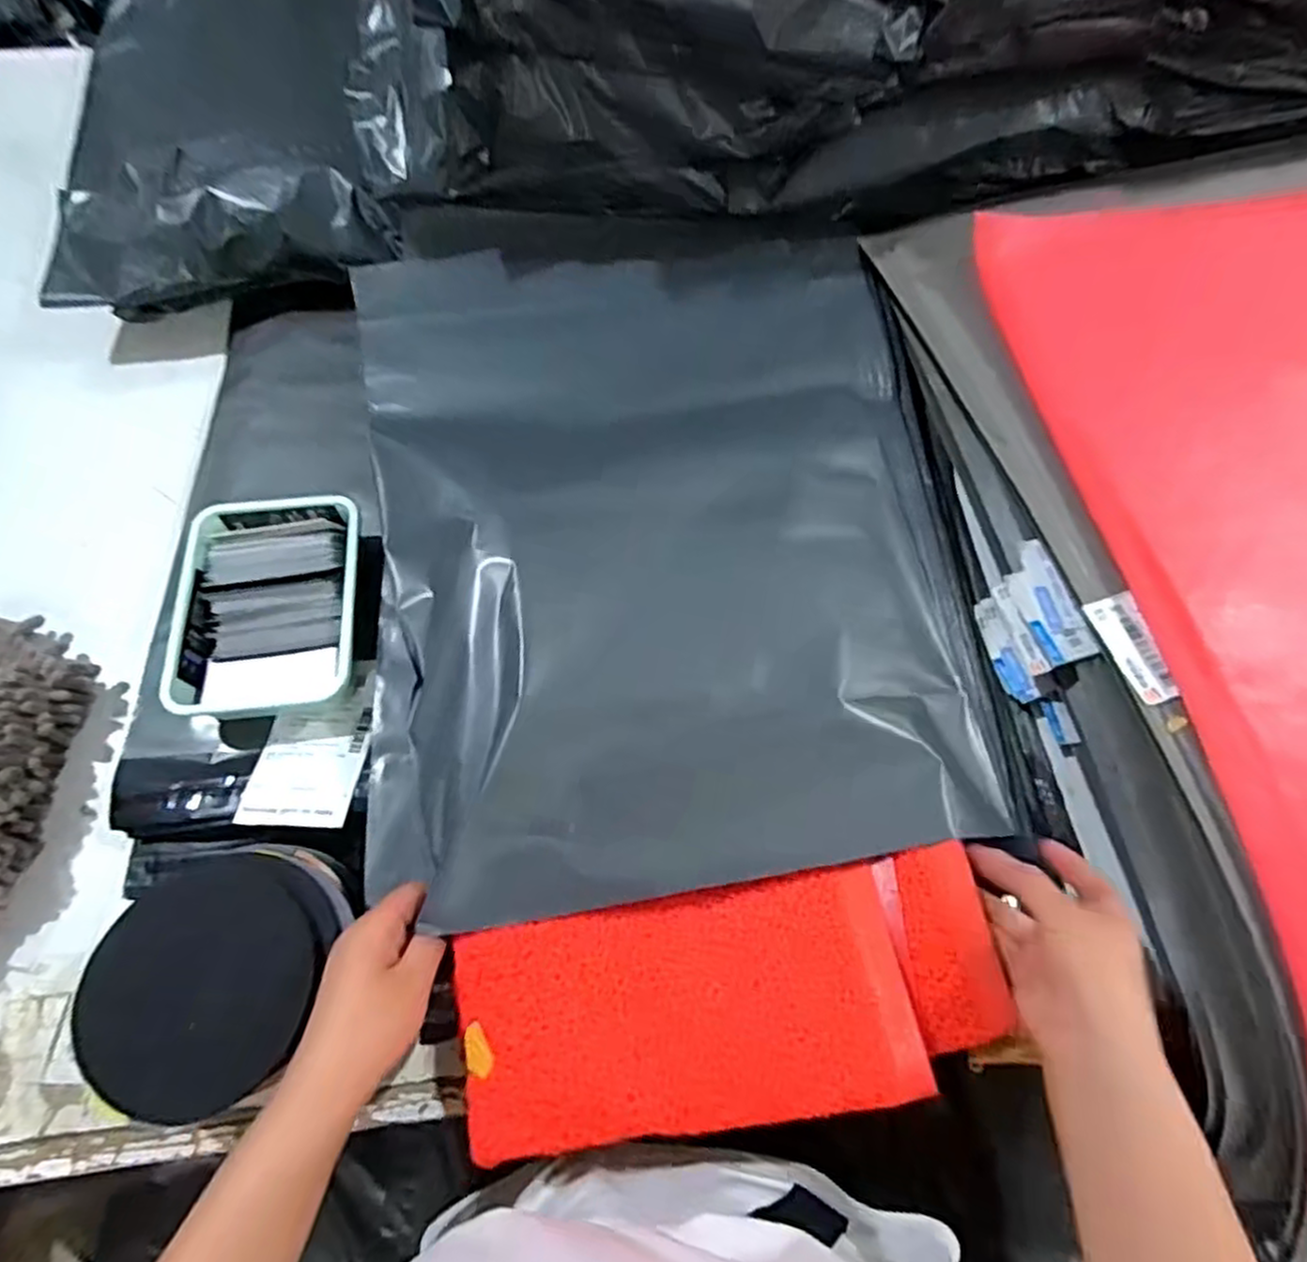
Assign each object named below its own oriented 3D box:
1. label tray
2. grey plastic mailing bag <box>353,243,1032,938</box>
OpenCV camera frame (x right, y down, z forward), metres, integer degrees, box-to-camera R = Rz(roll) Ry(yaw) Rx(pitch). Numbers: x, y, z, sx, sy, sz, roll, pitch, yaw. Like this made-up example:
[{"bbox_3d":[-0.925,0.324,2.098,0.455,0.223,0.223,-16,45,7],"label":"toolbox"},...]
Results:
[{"bbox_3d":[-0.288,-0.023,0.545,0.127,0.039,0.170,-6,66,-5],"label":"label tray"},{"bbox_3d":[0.006,-0.102,0.530,0.431,0.070,0.551,-7,66,-5],"label":"grey plastic mailing bag"}]

